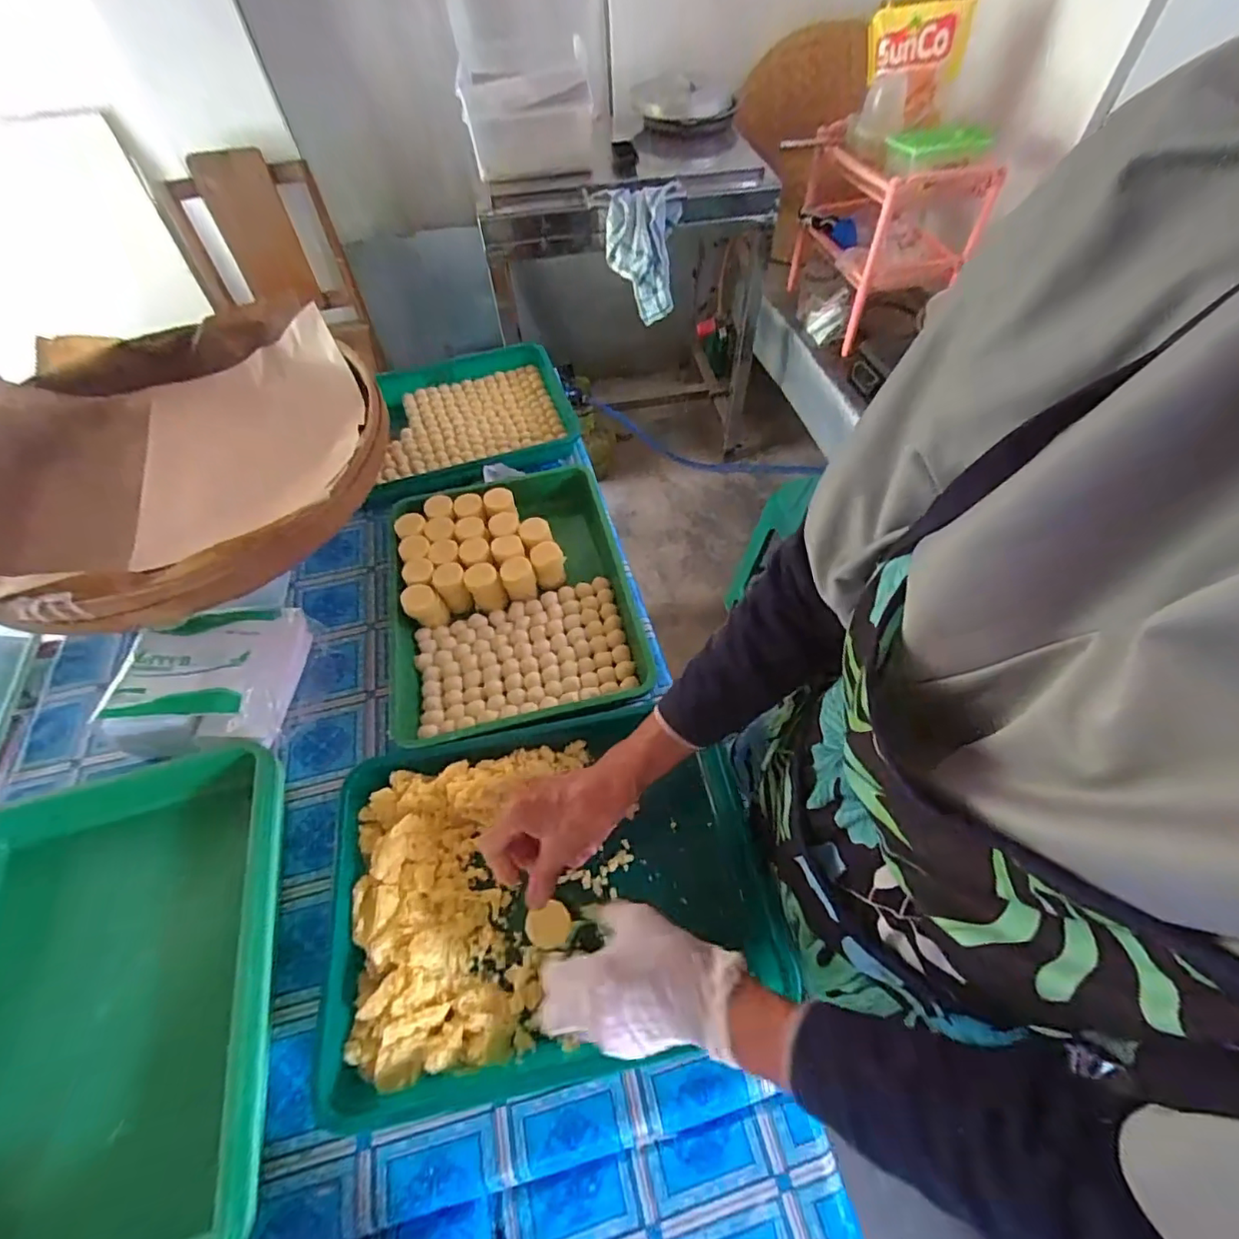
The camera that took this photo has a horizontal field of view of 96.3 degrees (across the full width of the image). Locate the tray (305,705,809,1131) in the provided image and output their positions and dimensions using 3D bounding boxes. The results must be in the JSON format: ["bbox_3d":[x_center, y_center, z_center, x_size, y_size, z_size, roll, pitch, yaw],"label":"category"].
[{"bbox_3d":[-0.058,0.224,0.481,0.358,0.050,0.265,-11,56,-5],"label":"tray"}]

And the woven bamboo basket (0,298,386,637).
[{"bbox_3d":[-0.524,-0.202,0.656,0.455,0.084,0.499,-1,55,2],"label":"woven bamboo basket"}]

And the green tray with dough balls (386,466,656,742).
[{"bbox_3d":[-0.130,-0.034,0.650,0.282,0.059,0.352,-13,56,-7],"label":"green tray with dough balls"}]

